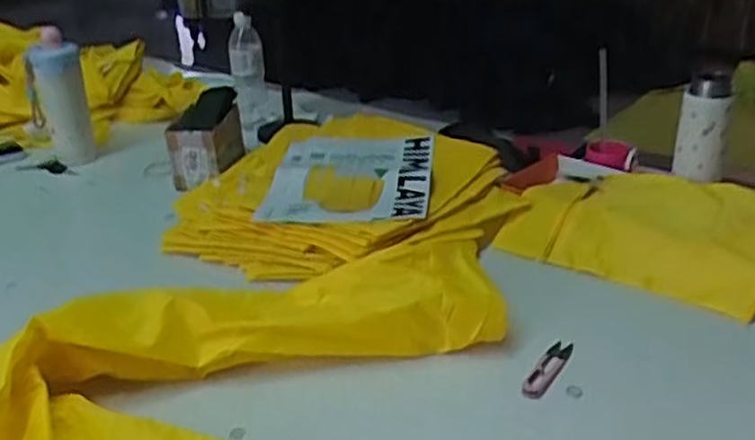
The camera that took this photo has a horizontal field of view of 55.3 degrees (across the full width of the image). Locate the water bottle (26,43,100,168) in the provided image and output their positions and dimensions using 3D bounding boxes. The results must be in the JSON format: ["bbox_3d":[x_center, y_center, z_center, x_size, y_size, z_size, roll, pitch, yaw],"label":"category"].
[{"bbox_3d":[-0.550,-0.213,1.256,0.085,0.186,0.062,-16,29,-24],"label":"water bottle"}]

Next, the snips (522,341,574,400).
[{"bbox_3d":[0.174,0.152,0.740,0.025,0.012,0.096,15,31,31],"label":"snips"}]

